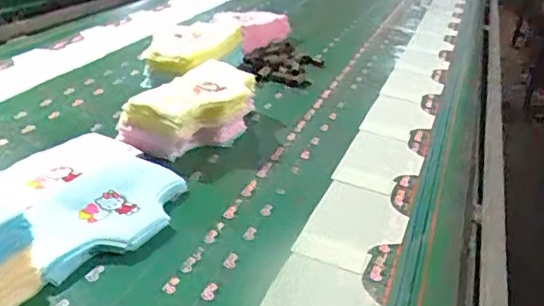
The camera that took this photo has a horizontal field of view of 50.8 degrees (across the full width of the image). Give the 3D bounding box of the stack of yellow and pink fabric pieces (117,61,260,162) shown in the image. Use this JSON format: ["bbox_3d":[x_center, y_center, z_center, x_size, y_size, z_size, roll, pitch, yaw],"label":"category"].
[{"bbox_3d":[-0.148,-0.093,1.186,0.175,0.115,0.318,18,27,19],"label":"stack of yellow and pink fabric pieces"}]

